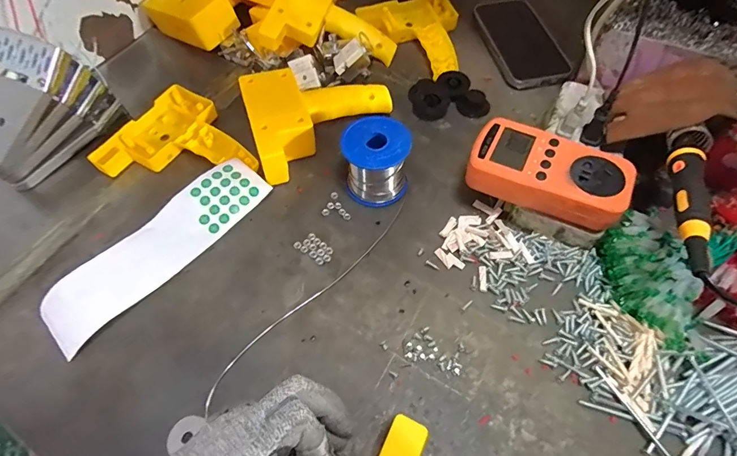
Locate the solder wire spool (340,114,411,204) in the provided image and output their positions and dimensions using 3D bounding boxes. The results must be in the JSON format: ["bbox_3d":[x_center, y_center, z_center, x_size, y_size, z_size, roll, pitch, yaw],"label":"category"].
[{"bbox_3d":[0.008,-0.064,0.375,0.061,0.063,0.056,-1,61,2],"label":"solder wire spool"}]

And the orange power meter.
[{"bbox_3d":[0.154,-0.049,0.337,0.124,0.031,0.064,22,63,13],"label":"orange power meter"}]

